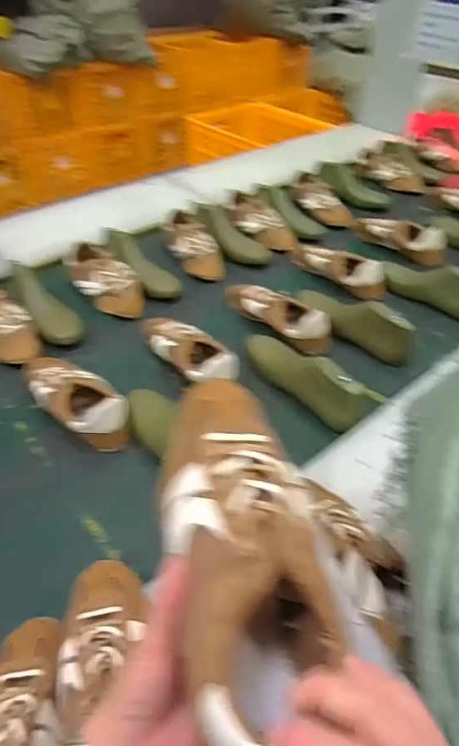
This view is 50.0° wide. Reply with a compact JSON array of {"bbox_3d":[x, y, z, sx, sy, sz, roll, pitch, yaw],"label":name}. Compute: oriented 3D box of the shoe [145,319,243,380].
[{"bbox_3d":[-0.082,-0.046,0.923,0.092,0.069,0.251,-29,52,-29],"label":"shoe"}]

